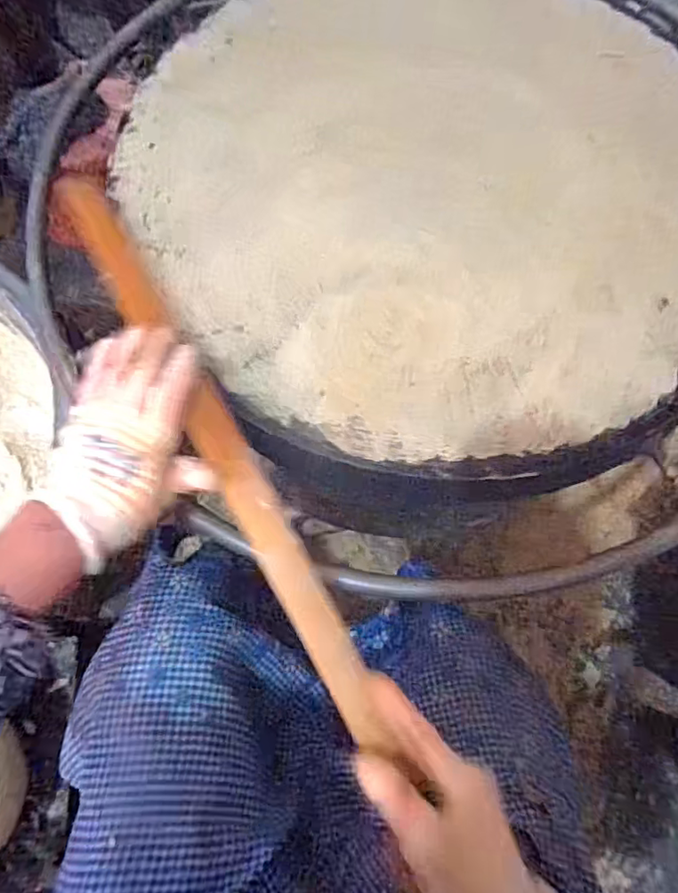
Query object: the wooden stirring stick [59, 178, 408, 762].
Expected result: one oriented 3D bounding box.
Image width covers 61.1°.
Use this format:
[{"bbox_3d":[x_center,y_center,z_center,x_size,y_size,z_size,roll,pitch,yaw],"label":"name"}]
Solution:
[{"bbox_3d":[-0.097,-0.014,0.427,0.032,0.030,0.494,-29,74,-11],"label":"wooden stirring stick"}]

